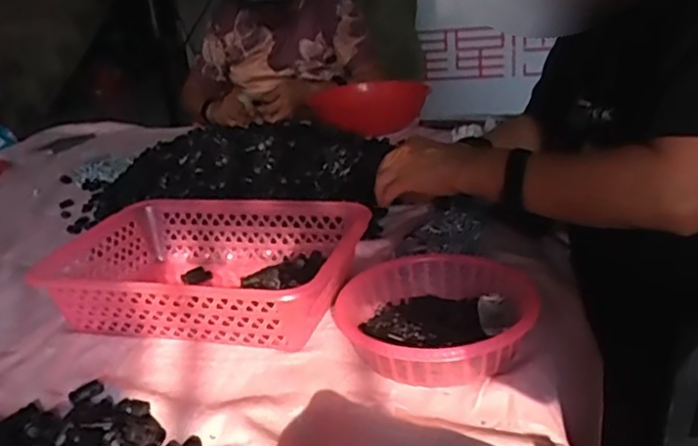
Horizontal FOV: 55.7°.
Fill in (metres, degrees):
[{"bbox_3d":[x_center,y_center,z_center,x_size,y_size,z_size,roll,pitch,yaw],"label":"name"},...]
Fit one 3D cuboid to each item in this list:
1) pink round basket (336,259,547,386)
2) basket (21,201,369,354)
[{"bbox_3d":[0.079,0.087,0.586,0.164,0.052,0.166,-6,22,-7],"label":"pink round basket"},{"bbox_3d":[-0.140,0.049,0.697,0.289,0.086,0.195,4,23,17],"label":"basket"}]

